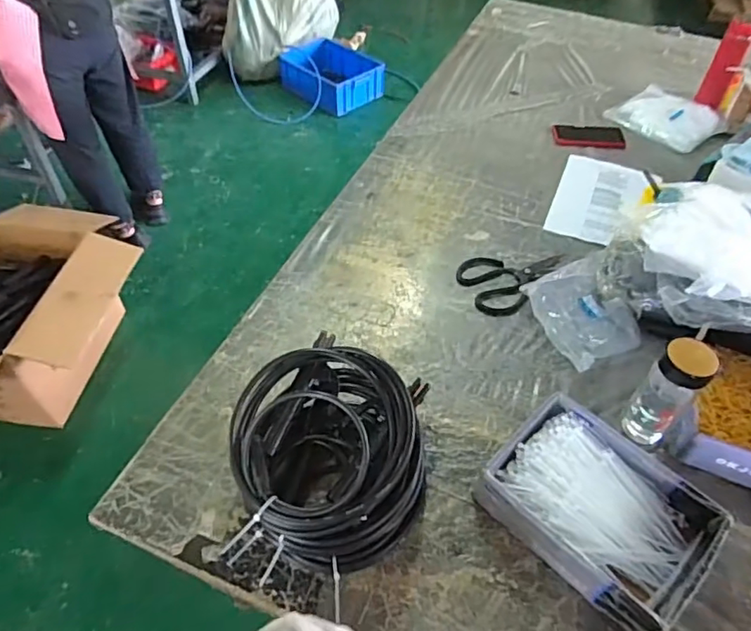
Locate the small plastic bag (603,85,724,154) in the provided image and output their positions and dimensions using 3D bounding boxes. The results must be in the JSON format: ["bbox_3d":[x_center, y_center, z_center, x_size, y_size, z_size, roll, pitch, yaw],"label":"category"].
[{"bbox_3d":[0.748,-0.509,1.418,0.250,0.040,0.244,-32,58,-26],"label":"small plastic bag"}]

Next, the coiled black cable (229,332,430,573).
[{"bbox_3d":[-0.052,0.177,0.710,0.238,0.151,0.226,1,50,-1],"label":"coiled black cable"}]

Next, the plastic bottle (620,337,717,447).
[{"bbox_3d":[0.394,0.110,0.762,0.068,0.183,0.058,36,57,25],"label":"plastic bottle"}]

